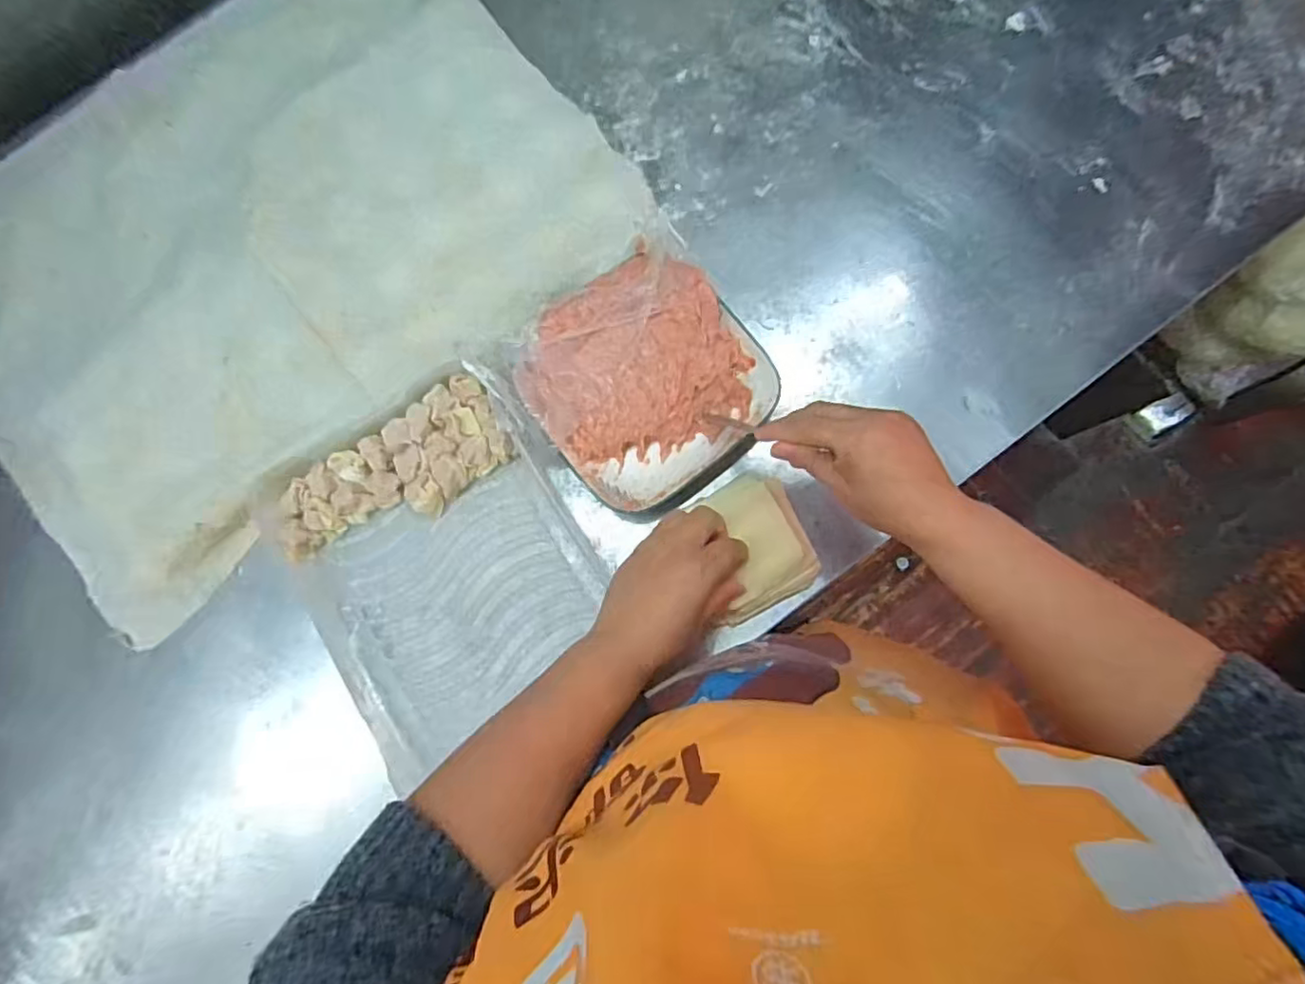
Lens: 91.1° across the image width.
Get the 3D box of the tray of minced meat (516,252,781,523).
[{"bbox_3d":[-0.002,-0.088,0.532,0.180,0.050,0.180,-41,83,-3],"label":"tray of minced meat"}]

